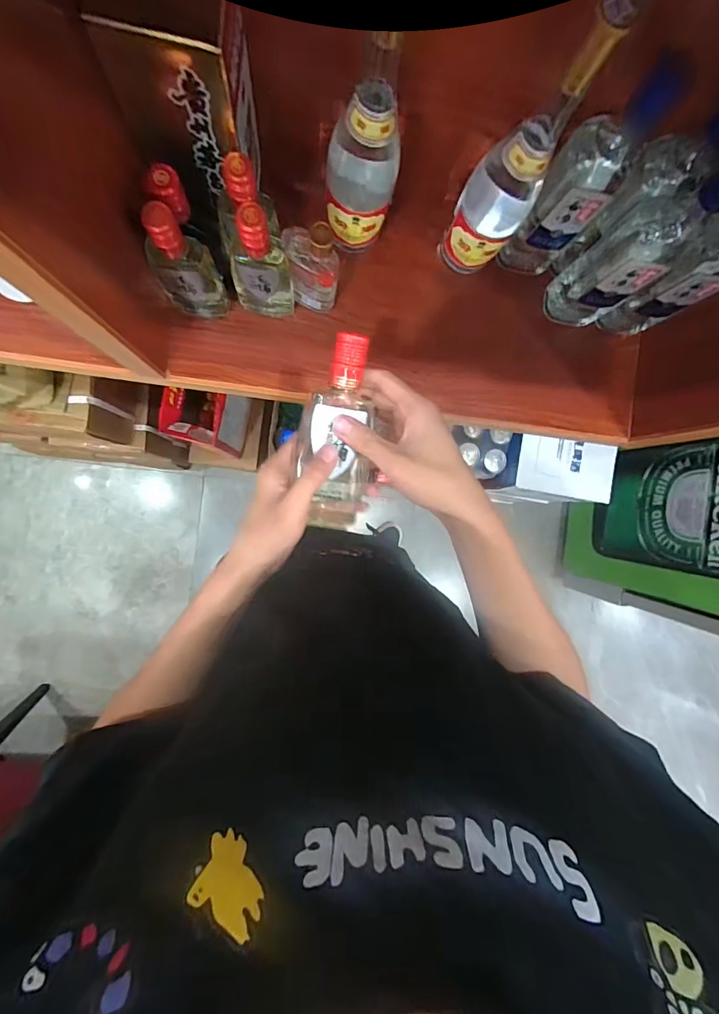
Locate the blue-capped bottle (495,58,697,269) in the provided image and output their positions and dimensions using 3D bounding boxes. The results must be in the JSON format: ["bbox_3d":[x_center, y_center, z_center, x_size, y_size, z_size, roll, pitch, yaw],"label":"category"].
[{"bbox_3d":[0.225,-0.333,0.447,0.074,0.224,0.078,0,91,-7],"label":"blue-capped bottle"}]

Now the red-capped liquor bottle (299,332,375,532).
[{"bbox_3d":[-0.020,-0.060,0.350,0.057,0.031,0.155,3,105,-7],"label":"red-capped liquor bottle"}]

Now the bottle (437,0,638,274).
[{"bbox_3d":[0.155,-0.333,0.409,0.070,0.267,0.068,31,87,-6],"label":"bottle"}]

